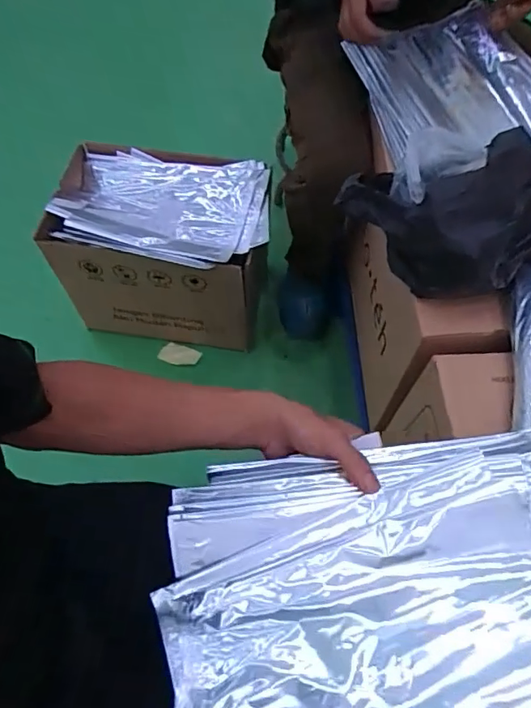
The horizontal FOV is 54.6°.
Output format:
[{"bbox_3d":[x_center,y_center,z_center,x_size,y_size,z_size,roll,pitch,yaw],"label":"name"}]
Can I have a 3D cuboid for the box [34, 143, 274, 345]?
[{"bbox_3d":[-0.194,-0.207,1.044,0.388,0.282,0.246,8,62,6],"label":"box"}]

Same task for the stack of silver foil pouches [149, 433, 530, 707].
[{"bbox_3d":[0.087,0.205,0.397,0.324,0.039,0.269,-8,62,-3],"label":"stack of silver foil pouches"}]

